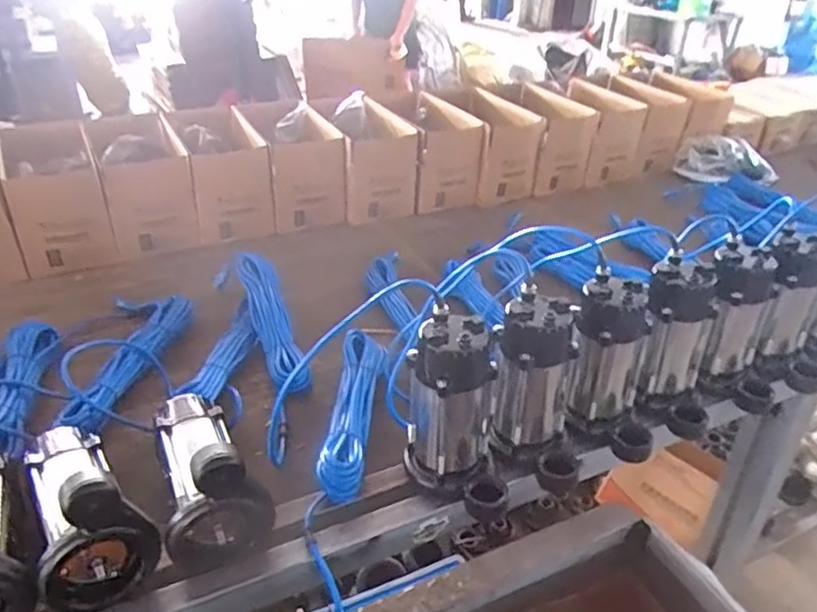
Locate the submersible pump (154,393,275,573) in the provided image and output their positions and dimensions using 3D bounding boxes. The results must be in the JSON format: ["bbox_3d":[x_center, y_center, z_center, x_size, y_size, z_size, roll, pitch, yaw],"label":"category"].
[{"bbox_3d":[-0.255,0.186,0.828,0.122,0.157,0.224,-9,33,-17],"label":"submersible pump"}]

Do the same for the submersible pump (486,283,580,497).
[{"bbox_3d":[0.178,0.117,0.880,0.129,0.231,0.133,7,32,8],"label":"submersible pump"}]

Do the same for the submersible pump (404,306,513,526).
[{"bbox_3d":[0.061,0.146,0.831,0.113,0.238,0.149,-4,32,-9],"label":"submersible pump"}]

